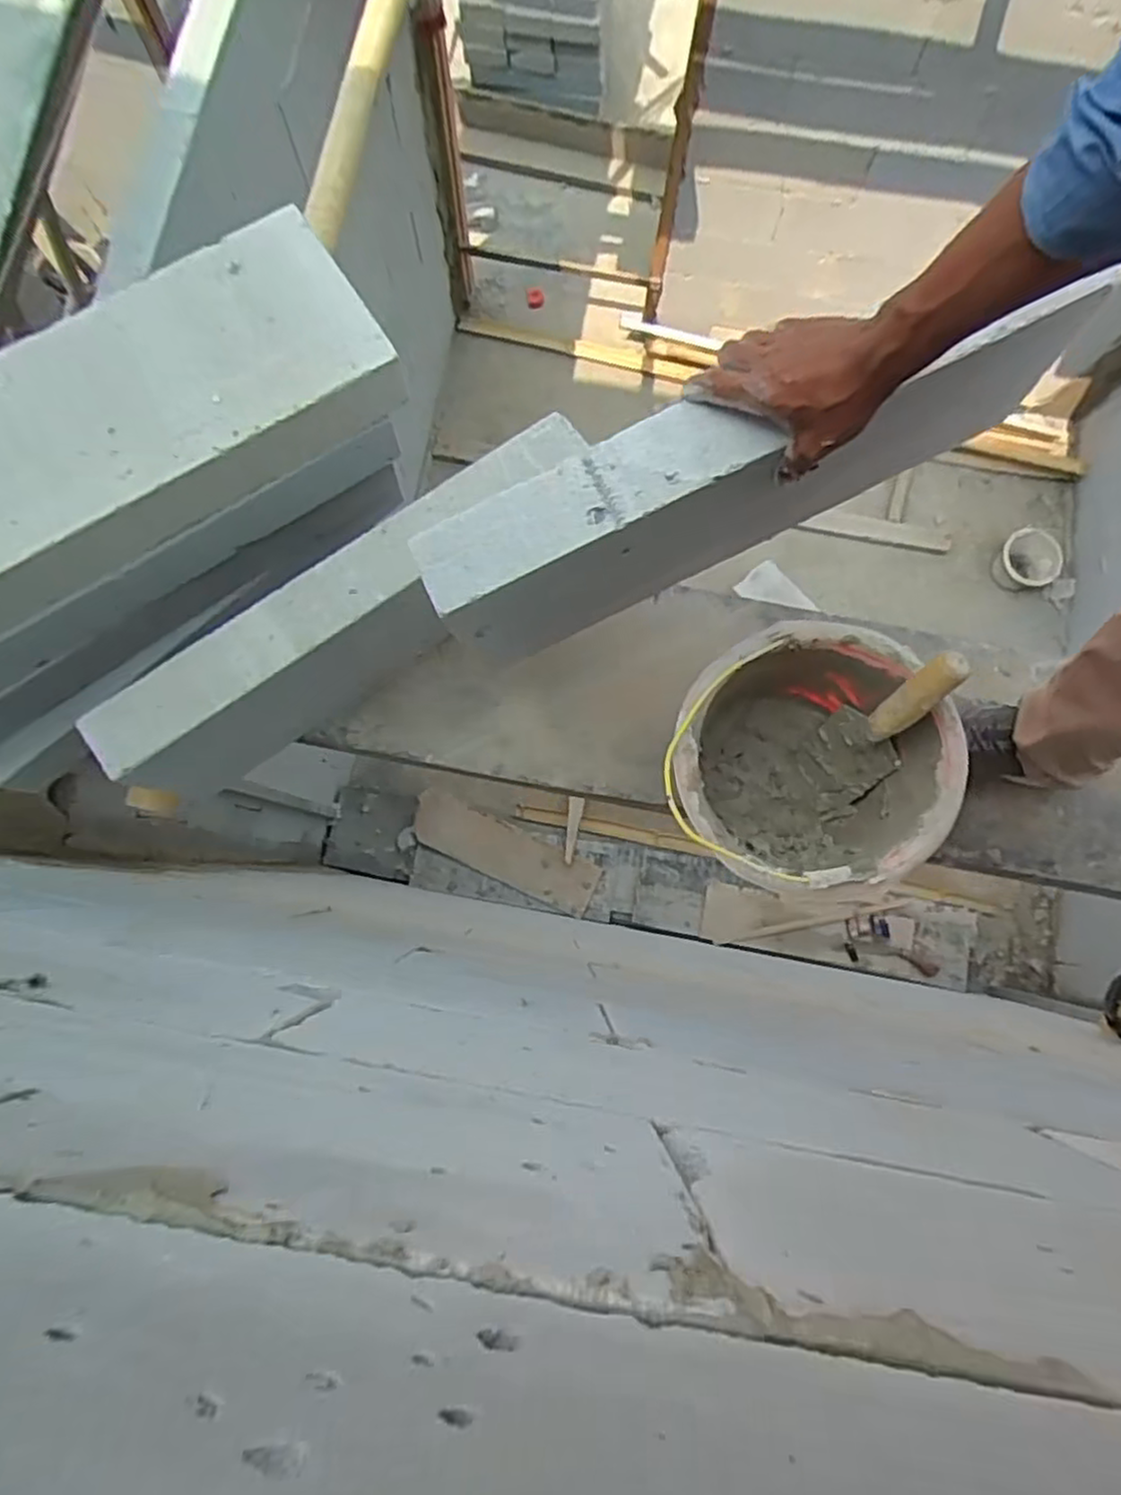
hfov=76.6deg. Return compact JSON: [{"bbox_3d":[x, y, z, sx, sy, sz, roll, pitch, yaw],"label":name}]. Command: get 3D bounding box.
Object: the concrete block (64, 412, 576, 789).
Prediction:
[{"bbox_3d":[-0.221,-0.152,0.822,0.602,0.205,0.079,-36,82,-6],"label":"concrete block"}]

